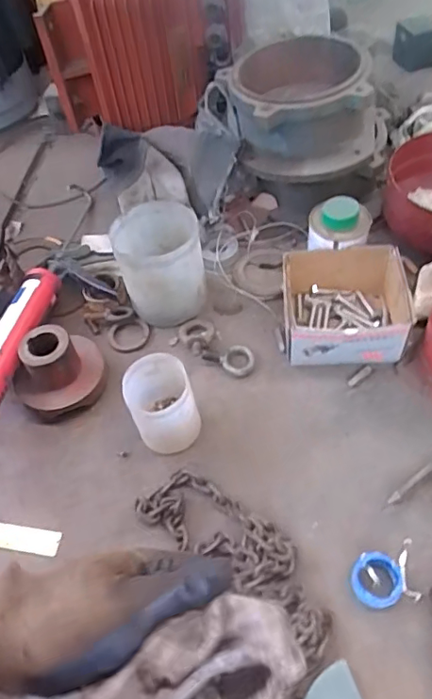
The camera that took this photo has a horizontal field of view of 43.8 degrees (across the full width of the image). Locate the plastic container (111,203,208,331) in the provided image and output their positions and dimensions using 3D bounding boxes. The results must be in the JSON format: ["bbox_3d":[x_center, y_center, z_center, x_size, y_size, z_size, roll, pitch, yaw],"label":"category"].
[{"bbox_3d":[-0.080,-0.125,0.761,0.113,0.130,0.124,-13,54,-5],"label":"plastic container"}]

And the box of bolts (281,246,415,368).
[{"bbox_3d":[0.166,-0.056,0.706,0.149,0.082,0.143,-1,54,4],"label":"box of bolts"}]

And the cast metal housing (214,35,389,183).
[{"bbox_3d":[0.135,-0.368,0.814,0.238,0.115,0.207,6,54,14],"label":"cast metal housing"}]

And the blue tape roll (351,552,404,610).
[{"bbox_3d":[0.159,0.230,0.533,0.048,0.022,0.049,-2,54,3],"label":"blue tape roll"}]

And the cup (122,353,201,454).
[{"bbox_3d":[-0.064,0.066,0.637,0.074,0.104,0.089,-17,54,-8],"label":"cup"}]

